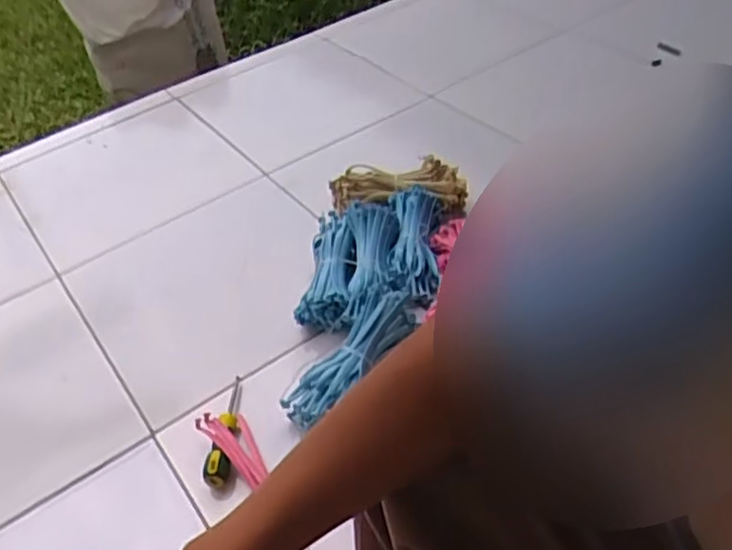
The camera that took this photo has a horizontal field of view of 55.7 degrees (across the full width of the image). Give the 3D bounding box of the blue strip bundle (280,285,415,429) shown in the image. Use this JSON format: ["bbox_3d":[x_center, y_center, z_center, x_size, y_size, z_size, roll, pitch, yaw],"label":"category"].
[{"bbox_3d":[-0.016,0.105,0.891,0.077,0.041,0.219,31,69,32],"label":"blue strip bundle"}]

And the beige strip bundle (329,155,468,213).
[{"bbox_3d":[0.052,-0.138,1.160,0.230,0.082,0.091,2,45,10],"label":"beige strip bundle"}]

